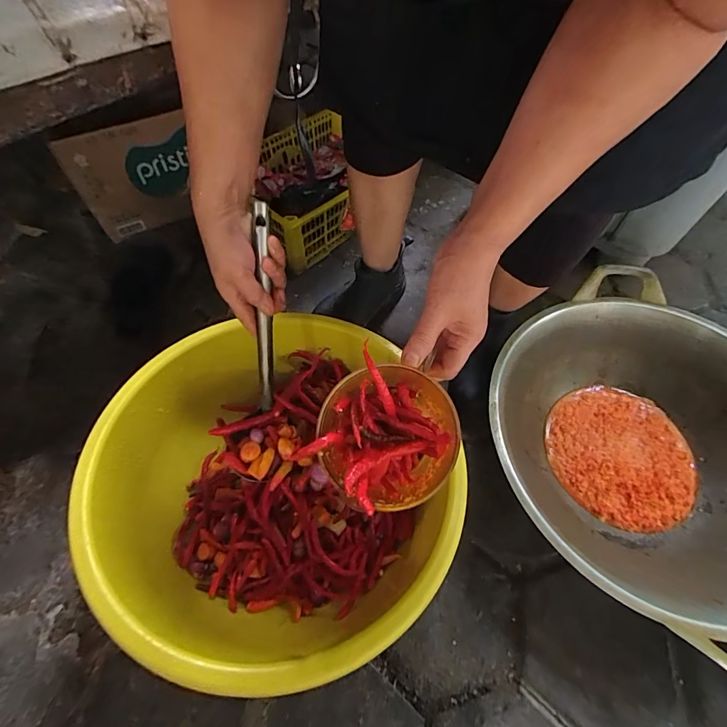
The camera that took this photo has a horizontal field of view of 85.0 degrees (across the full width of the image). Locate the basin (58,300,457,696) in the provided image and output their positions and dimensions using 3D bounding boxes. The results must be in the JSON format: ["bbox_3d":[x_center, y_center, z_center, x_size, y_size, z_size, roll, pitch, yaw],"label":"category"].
[{"bbox_3d":[-0.120,0.152,0.525,0.366,0.200,0.417,-17,60,-11],"label":"basin"}]

